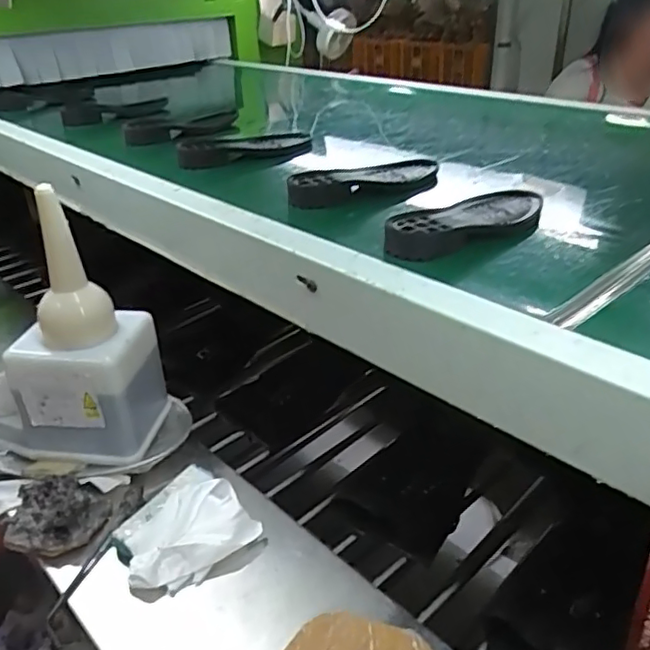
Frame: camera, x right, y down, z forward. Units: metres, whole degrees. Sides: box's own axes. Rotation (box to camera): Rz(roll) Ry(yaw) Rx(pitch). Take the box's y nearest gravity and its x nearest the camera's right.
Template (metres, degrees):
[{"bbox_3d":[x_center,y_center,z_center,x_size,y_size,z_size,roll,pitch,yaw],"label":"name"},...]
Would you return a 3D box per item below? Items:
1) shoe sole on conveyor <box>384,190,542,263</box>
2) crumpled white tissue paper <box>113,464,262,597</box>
[{"bbox_3d":[0.157,-0.108,0.618,0.222,0.027,0.091,-24,38,-33],"label":"shoe sole on conveyor"},{"bbox_3d":[-0.168,0.236,0.698,0.144,0.037,0.135,-23,37,-32],"label":"crumpled white tissue paper"}]

